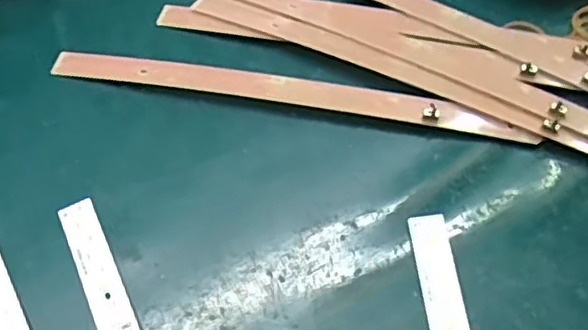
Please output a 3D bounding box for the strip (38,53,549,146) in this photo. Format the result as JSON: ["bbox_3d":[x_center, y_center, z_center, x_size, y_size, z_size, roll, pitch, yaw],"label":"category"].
[{"bbox_3d":[-0.008,-0.041,0.350,0.274,0.009,0.020,9,58,9],"label":"strip"}]

